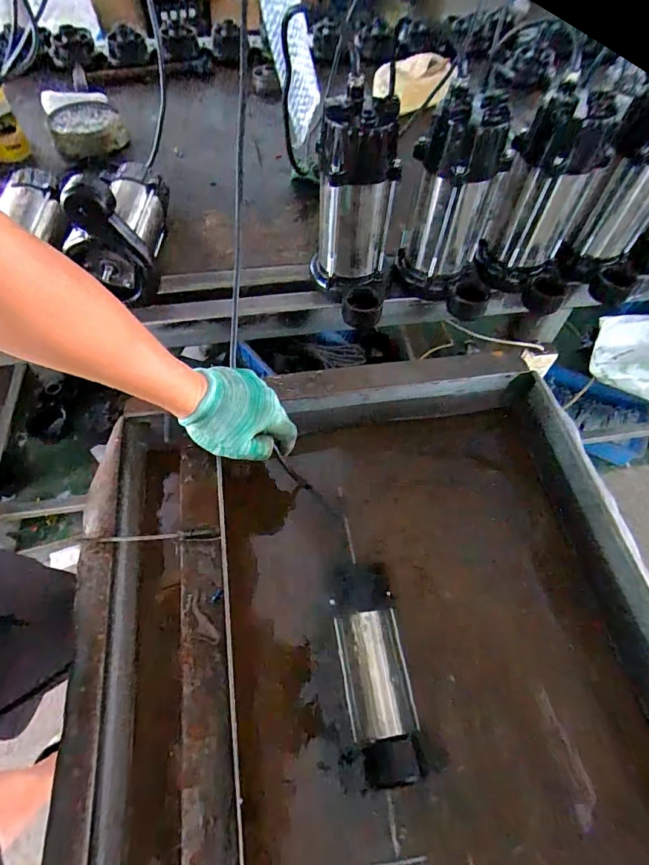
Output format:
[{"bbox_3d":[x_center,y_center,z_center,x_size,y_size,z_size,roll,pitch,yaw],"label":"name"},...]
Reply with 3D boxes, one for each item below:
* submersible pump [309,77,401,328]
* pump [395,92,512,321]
[{"bbox_3d":[0.043,-0.283,0.577,0.105,0.226,0.158,-7,59,-6],"label":"submersible pump"},{"bbox_3d":[0.181,-0.289,0.588,0.148,0.232,0.105,19,60,10],"label":"pump"}]

